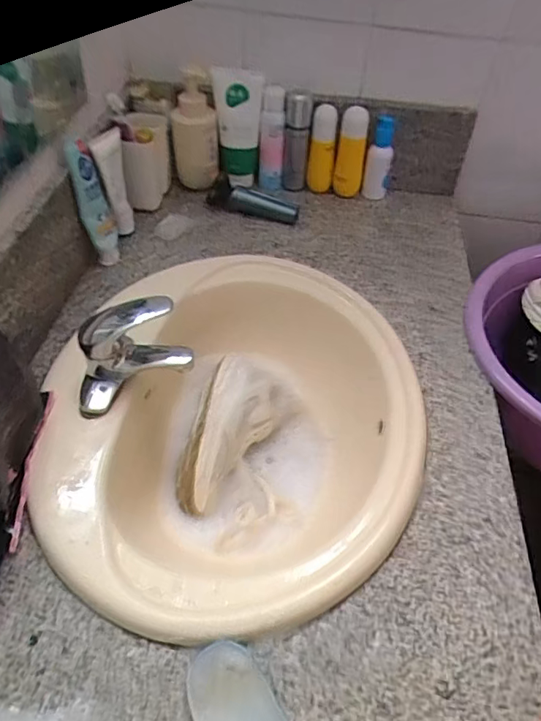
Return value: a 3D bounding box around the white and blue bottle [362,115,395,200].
[{"bbox_3d":[0.195,-0.359,0.931,0.046,0.134,0.046,12,49,8],"label":"white and blue bottle"}]

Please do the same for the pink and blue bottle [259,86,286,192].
[{"bbox_3d":[0.003,-0.389,0.925,0.043,0.163,0.040,4,48,2],"label":"pink and blue bottle"}]

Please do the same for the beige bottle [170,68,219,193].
[{"bbox_3d":[-0.131,-0.397,0.911,0.079,0.197,0.049,-3,48,-5],"label":"beige bottle"}]

